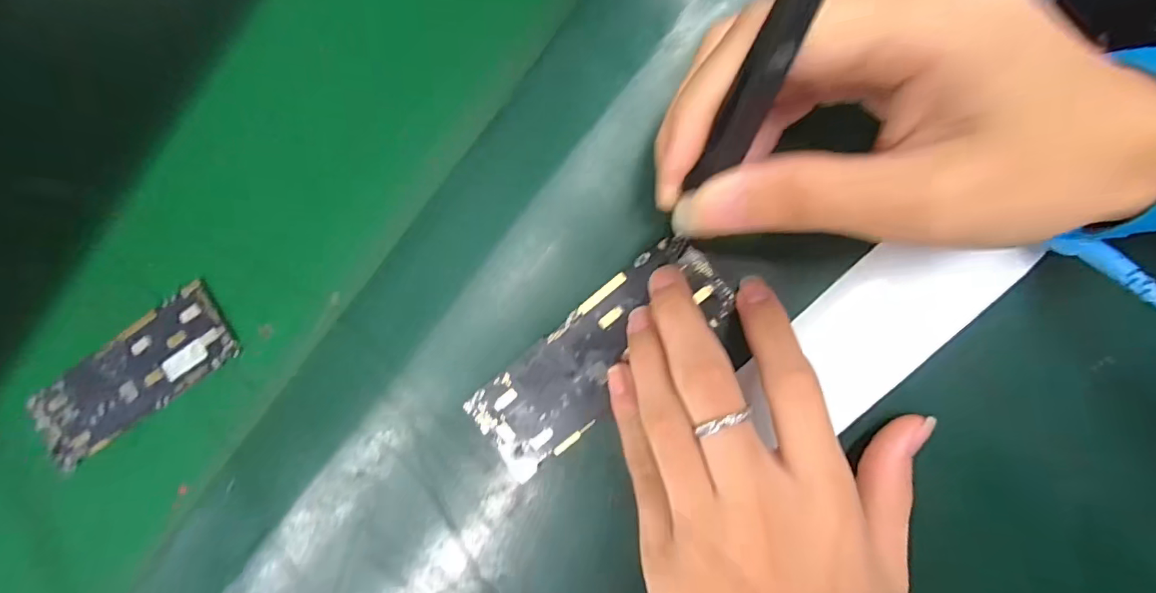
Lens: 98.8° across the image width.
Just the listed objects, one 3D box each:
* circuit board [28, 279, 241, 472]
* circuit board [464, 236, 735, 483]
[{"bbox_3d":[-0.232,0.042,0.257,0.121,0.005,0.043,-32,87,8],"label":"circuit board"},{"bbox_3d":[0.008,0.027,0.219,0.125,0.004,0.045,-44,86,7],"label":"circuit board"}]

